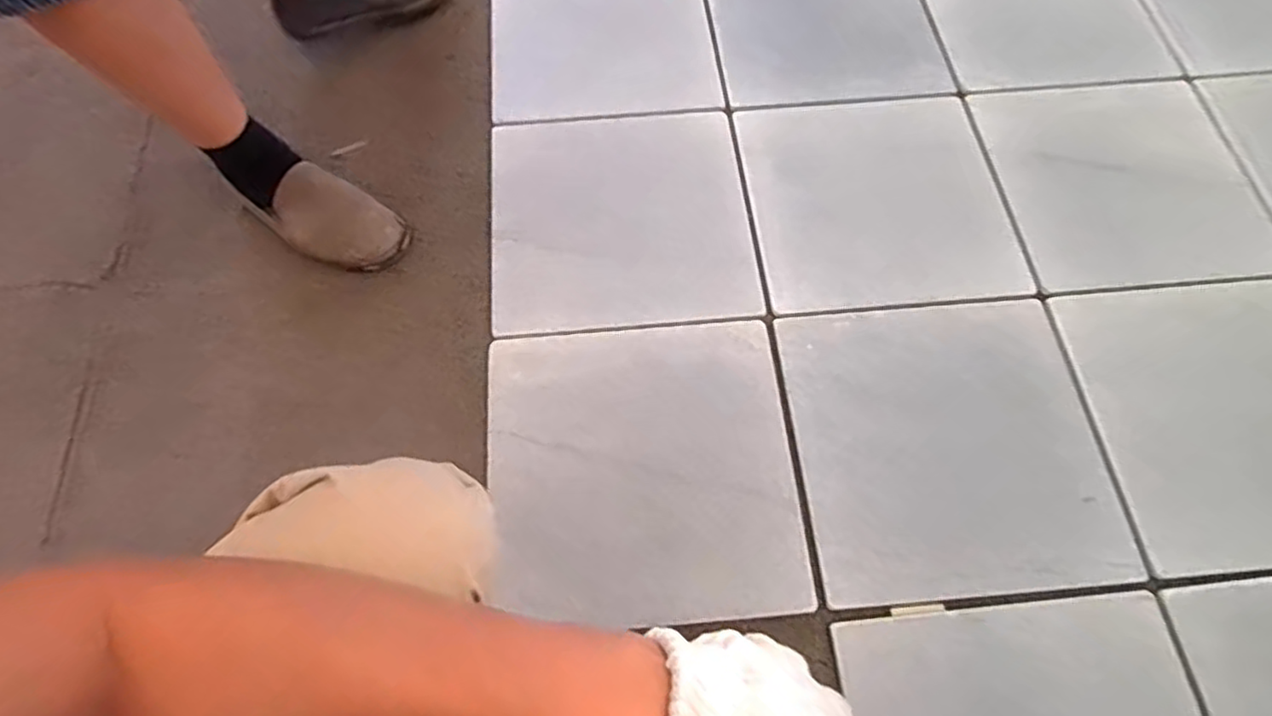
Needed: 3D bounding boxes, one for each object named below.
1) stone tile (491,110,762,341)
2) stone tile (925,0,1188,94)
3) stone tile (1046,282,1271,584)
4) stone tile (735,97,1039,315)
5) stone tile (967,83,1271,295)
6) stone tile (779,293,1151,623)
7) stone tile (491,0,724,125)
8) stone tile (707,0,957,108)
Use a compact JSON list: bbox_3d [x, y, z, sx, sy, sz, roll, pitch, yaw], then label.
[{"bbox_3d":[-0.017,-0.173,0.808,0.302,0.011,0.303,-5,63,-1],"label":"stone tile"},{"bbox_3d":[0.577,-0.510,0.978,0.323,0.018,0.310,-6,63,-2],"label":"stone tile"},{"bbox_3d":[0.621,0.059,0.697,0.294,0.013,0.301,-5,63,-1],"label":"stone tile"},{"bbox_3d":[0.292,-0.198,0.826,0.300,0.012,0.307,-5,63,-1],"label":"stone tile"},{"bbox_3d":[0.608,-0.218,0.844,0.302,0.024,0.304,-5,63,-1],"label":"stone tile"},{"bbox_3d":[0.319,0.087,0.692,0.300,0.018,0.310,-4,63,-1],"label":"stone tile"},{"bbox_3d":[-0.049,-0.457,0.947,0.300,0.011,0.317,-5,63,-1],"label":"stone tile"},{"bbox_3d":[0.259,-0.474,0.948,0.297,0.026,0.282,-5,63,-1],"label":"stone tile"}]

